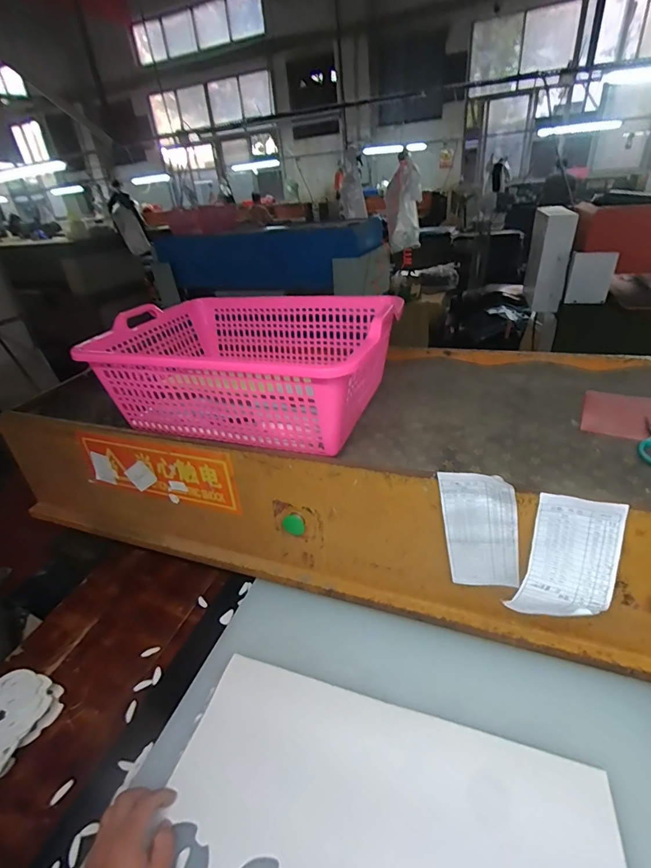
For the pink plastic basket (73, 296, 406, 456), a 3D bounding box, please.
[{"bbox_3d":[-0.132,-0.125,0.796,0.514,0.182,0.374,4,32,18],"label":"pink plastic basket"}]

